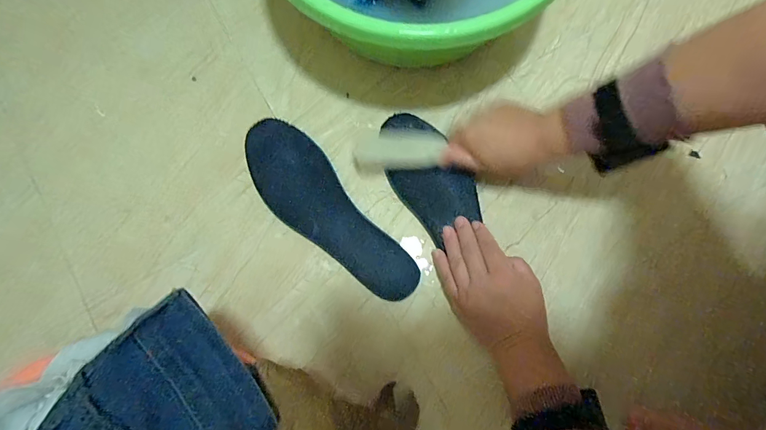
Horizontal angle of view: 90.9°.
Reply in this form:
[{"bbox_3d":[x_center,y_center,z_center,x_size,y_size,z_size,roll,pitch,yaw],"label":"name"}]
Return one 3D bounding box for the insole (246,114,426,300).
[{"bbox_3d":[-0.073,-0.005,0.465,0.092,0.007,0.275,-39,81,-8],"label":"insole"}]

